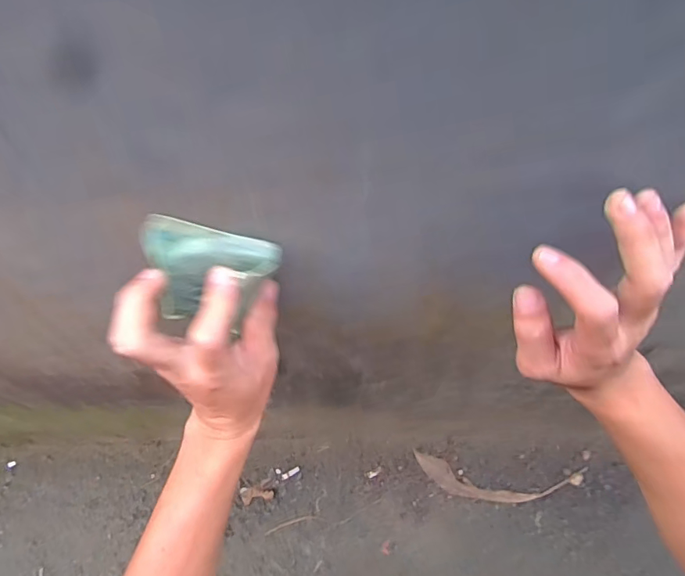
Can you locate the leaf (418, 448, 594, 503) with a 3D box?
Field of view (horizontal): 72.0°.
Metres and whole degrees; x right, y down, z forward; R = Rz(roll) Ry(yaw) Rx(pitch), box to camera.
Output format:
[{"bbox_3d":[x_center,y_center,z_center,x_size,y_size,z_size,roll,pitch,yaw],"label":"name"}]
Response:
[{"bbox_3d":[0.292,0.360,0.878,0.305,0.027,0.073,8,60,2],"label":"leaf"}]

